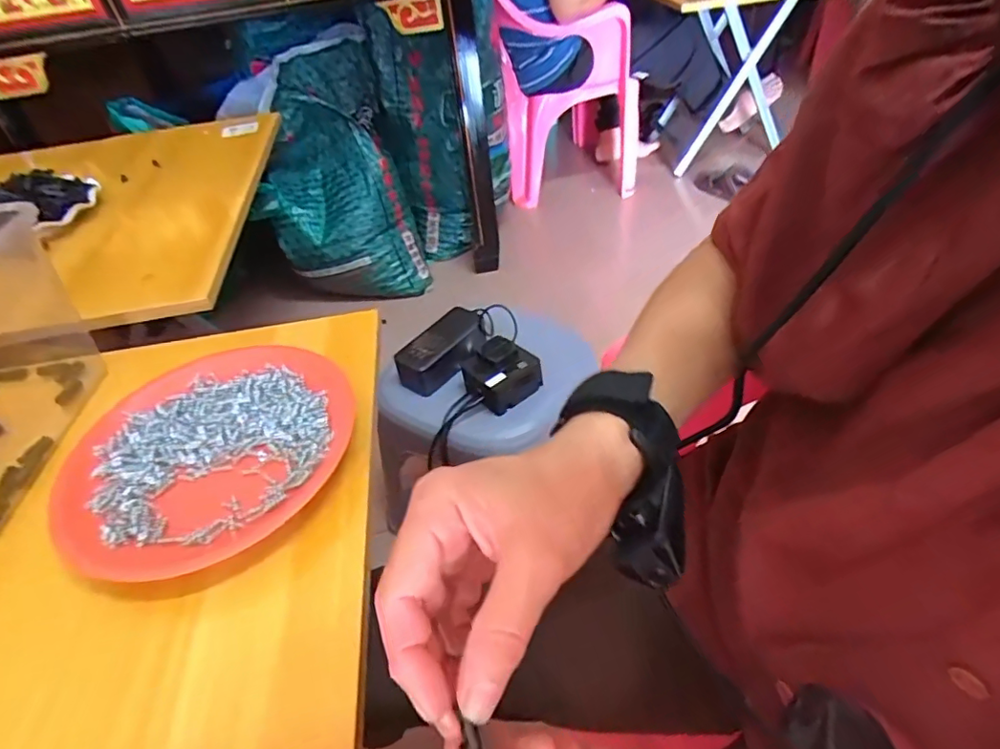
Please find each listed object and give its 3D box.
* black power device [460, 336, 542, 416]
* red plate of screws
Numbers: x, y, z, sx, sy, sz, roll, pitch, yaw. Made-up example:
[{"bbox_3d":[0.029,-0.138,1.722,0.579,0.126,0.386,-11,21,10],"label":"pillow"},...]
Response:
[{"bbox_3d":[0.001,-0.004,0.680,0.083,0.056,0.074,-28,47,-21],"label":"black power device"},{"bbox_3d":[-0.205,0.050,0.380,0.171,0.024,0.189,21,50,26],"label":"red plate of screws"}]

